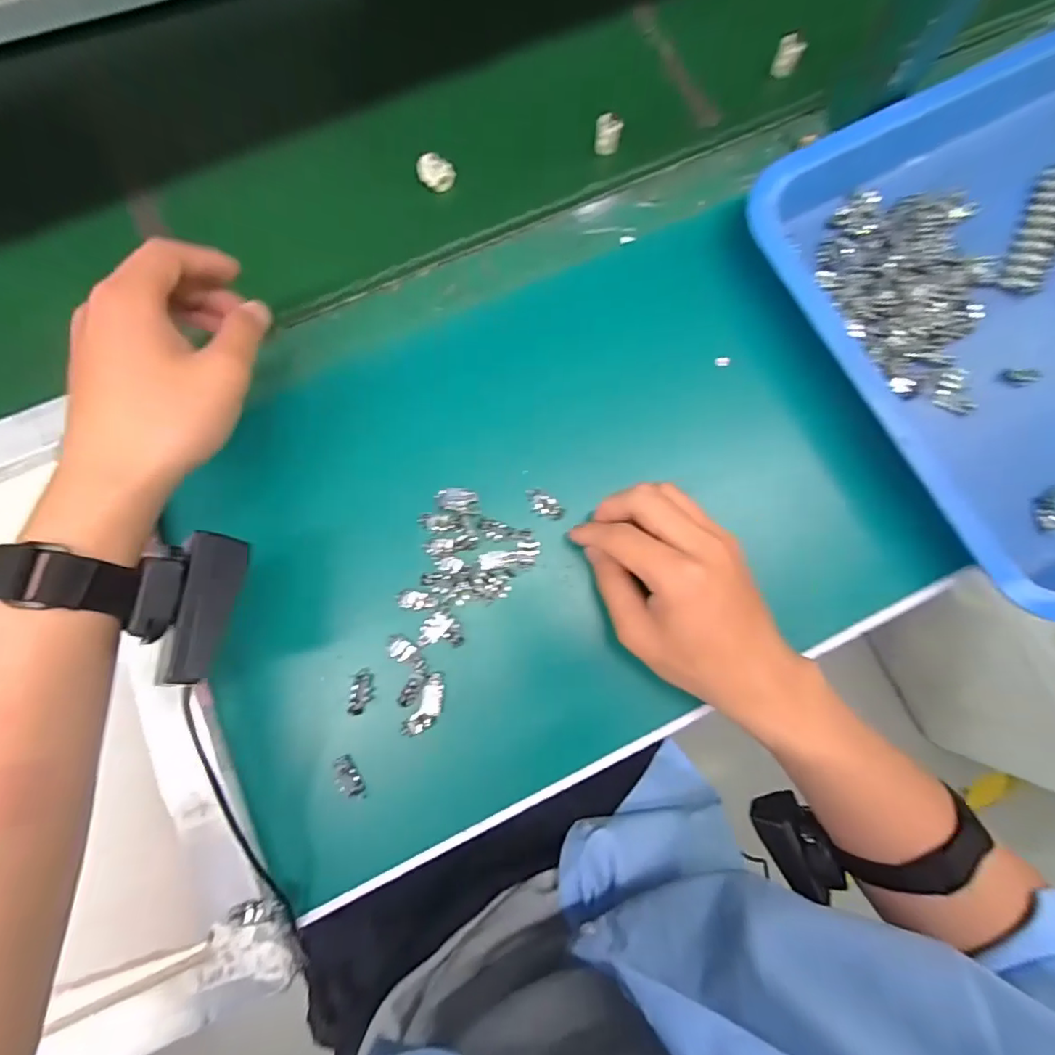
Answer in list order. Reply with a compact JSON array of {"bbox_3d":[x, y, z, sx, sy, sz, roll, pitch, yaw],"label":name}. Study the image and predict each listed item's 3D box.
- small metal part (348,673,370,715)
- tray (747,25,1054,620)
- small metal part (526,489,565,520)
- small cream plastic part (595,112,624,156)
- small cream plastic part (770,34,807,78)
[{"bbox_3d":[-0.102,0.101,0.334,0.011,0.006,0.024,8,67,1],"label":"small metal part"},{"bbox_3d":[0.407,-0.179,0.374,0.450,0.041,0.346,-26,81,-5],"label":"tray"},{"bbox_3d":[0.011,-0.015,0.357,0.027,0.008,0.012,26,80,4],"label":"small metal part"},{"bbox_3d":[0.058,-0.285,0.399,0.019,0.021,0.016,10,80,1],"label":"small cream plastic part"},{"bbox_3d":[0.199,-0.360,0.418,0.019,0.019,0.018,0,80,-1],"label":"small cream plastic part"}]

